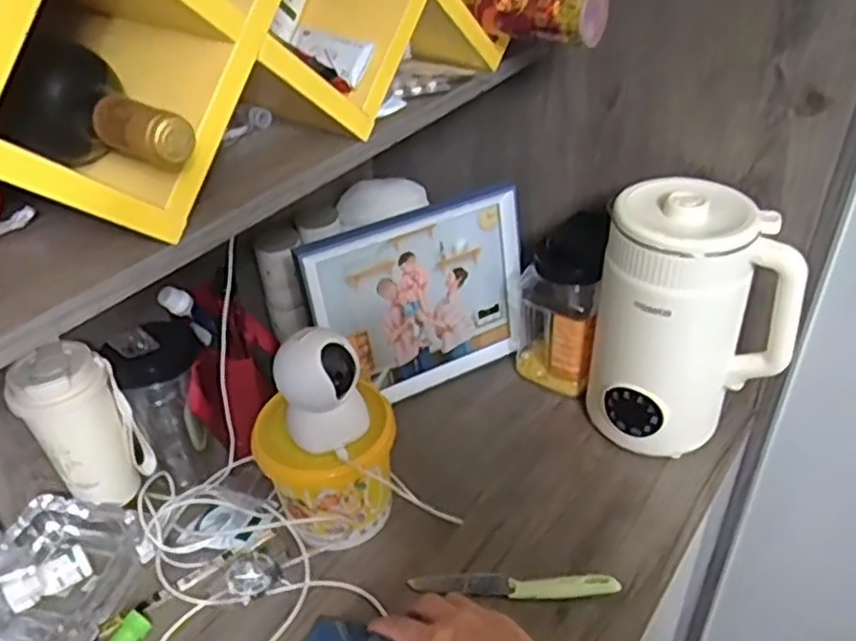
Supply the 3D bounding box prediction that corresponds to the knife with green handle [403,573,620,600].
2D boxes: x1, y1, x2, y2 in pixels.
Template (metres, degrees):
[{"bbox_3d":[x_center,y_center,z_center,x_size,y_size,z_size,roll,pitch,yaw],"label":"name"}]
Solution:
[{"bbox_3d":[0.080,0.246,0.661,0.190,0.015,0.024,0,37,6],"label":"knife with green handle"}]

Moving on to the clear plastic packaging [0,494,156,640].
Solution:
[{"bbox_3d":[-0.368,0.251,0.670,0.149,0.049,0.176,9,39,17],"label":"clear plastic packaging"}]

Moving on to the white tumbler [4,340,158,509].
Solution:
[{"bbox_3d":[-0.349,0.107,0.710,0.090,0.160,0.074,-31,44,-31],"label":"white tumbler"}]

